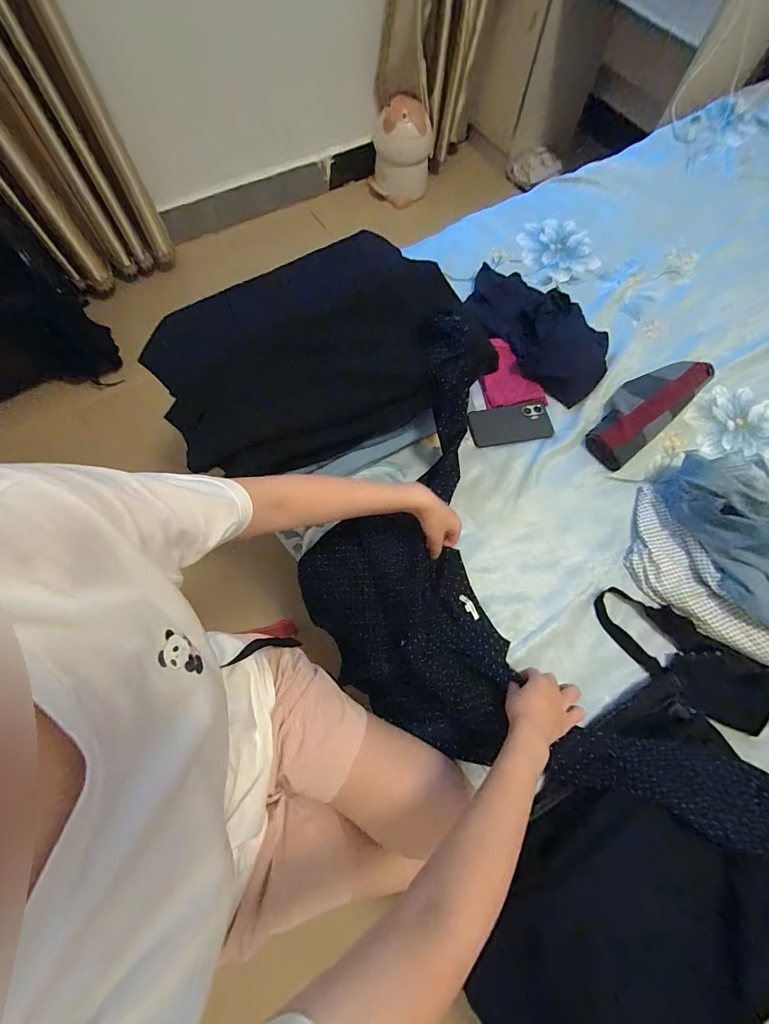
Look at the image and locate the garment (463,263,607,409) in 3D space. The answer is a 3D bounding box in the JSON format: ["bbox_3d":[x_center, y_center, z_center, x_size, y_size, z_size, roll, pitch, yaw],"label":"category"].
[{"bbox_3d":[0.313,-0.402,0.834,0.376,0.061,0.199,43,75,14],"label":"garment"}]

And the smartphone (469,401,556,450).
[{"bbox_3d":[0.254,-0.174,0.784,0.160,0.017,0.084,-11,73,-1],"label":"smartphone"}]

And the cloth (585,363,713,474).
[{"bbox_3d":[0.517,-0.215,0.771,0.298,0.057,0.113,-40,75,-14],"label":"cloth"}]

